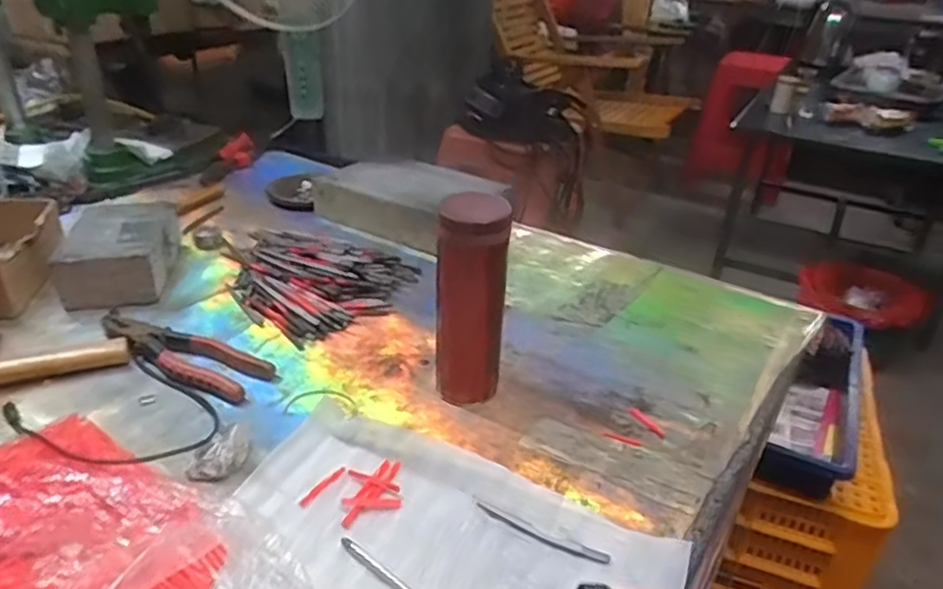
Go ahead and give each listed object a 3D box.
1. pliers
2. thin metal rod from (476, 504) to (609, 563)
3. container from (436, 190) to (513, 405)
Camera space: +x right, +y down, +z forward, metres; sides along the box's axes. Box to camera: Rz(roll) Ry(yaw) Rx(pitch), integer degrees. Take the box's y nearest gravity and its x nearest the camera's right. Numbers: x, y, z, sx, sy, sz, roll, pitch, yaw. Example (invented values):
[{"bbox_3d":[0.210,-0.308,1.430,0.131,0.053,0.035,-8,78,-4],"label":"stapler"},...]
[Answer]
[{"bbox_3d":[-0.284,0.049,0.660,0.213,0.015,0.063,21,36,26],"label":"pliers"},{"bbox_3d":[0.050,0.174,0.492,0.103,0.005,0.011,17,34,21],"label":"thin metal rod"},{"bbox_3d":[-0.001,0.008,0.595,0.058,0.189,0.055,4,32,0],"label":"container"}]

